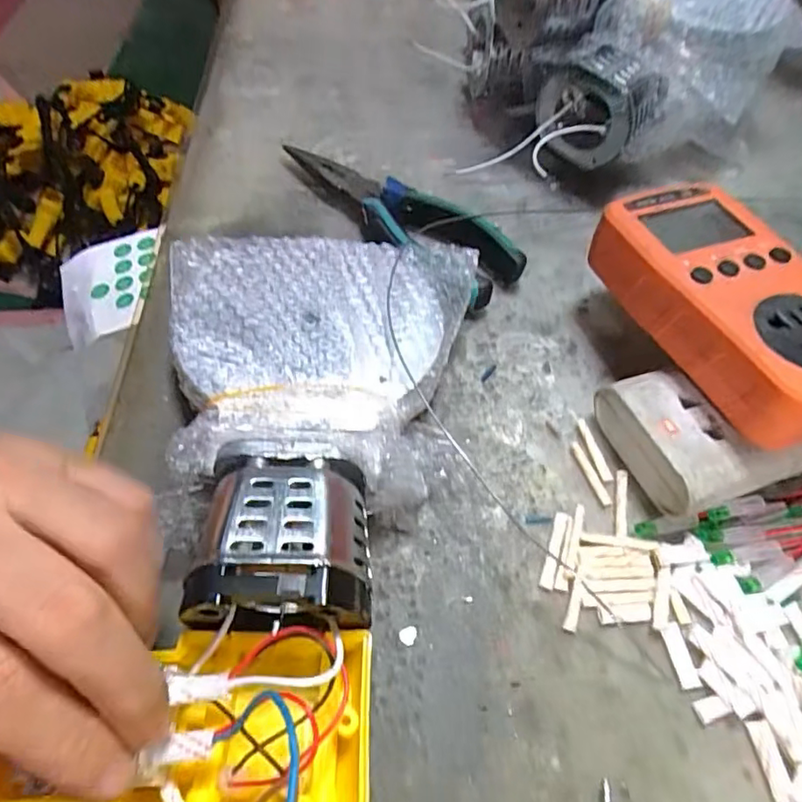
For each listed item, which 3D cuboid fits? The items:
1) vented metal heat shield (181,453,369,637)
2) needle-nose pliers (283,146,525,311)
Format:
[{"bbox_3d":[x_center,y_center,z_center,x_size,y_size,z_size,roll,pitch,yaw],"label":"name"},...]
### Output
[{"bbox_3d":[-0.039,0.051,0.196,0.058,0.052,0.060,3,56,-2],"label":"vented metal heat shield"},{"bbox_3d":[-0.009,-0.096,0.313,0.151,0.024,0.051,31,59,15],"label":"needle-nose pliers"}]

